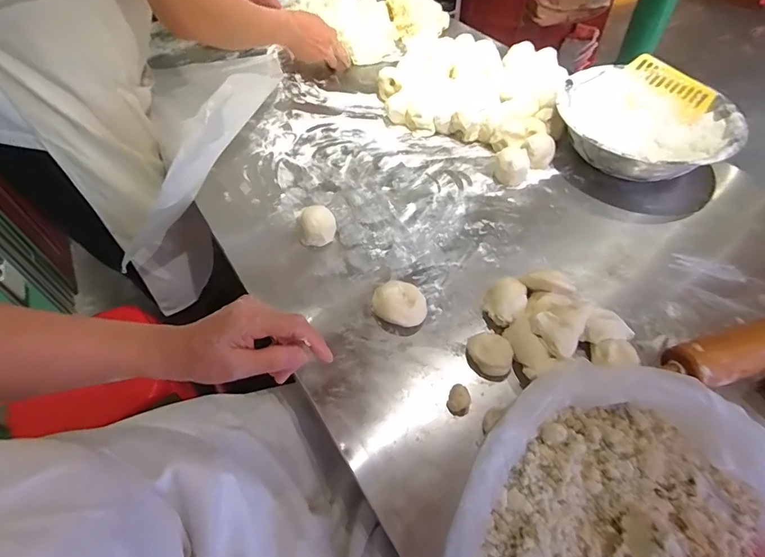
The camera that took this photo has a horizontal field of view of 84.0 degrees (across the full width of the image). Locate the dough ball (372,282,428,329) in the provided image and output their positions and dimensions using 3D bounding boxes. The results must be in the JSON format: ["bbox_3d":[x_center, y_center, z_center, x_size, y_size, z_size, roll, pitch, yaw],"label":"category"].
[{"bbox_3d":[0.022,0.036,0.553,0.069,0.032,0.061,10,53,10],"label":"dough ball"}]

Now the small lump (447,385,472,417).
[{"bbox_3d":[0.087,0.139,0.482,0.024,0.025,0.029,8,53,8],"label":"small lump"}]

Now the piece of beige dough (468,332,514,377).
[{"bbox_3d":[0.131,0.091,0.513,0.046,0.019,0.054,-31,58,-20],"label":"piece of beige dough"}]

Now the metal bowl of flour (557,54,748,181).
[{"bbox_3d":[0.434,-0.255,0.725,0.260,0.093,0.273,-1,52,1],"label":"metal bowl of flour"}]

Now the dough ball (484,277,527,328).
[{"bbox_3d":[0.158,0.031,0.550,0.047,0.035,0.069,17,55,14],"label":"dough ball"}]

